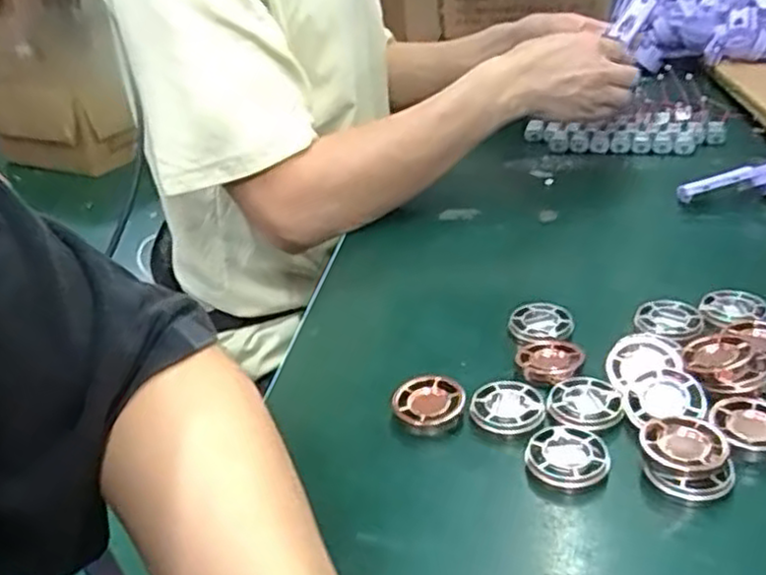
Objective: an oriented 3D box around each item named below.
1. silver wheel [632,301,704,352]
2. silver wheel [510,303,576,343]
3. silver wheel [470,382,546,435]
[{"bbox_3d":[0.177,0.022,0.467,0.038,0.007,0.040,-3,29,2],"label":"silver wheel"},{"bbox_3d":[0.101,0.023,0.477,0.038,0.008,0.038,-3,29,2],"label":"silver wheel"},{"bbox_3d":[0.069,0.066,0.407,0.038,0.008,0.034,11,32,24],"label":"silver wheel"}]

